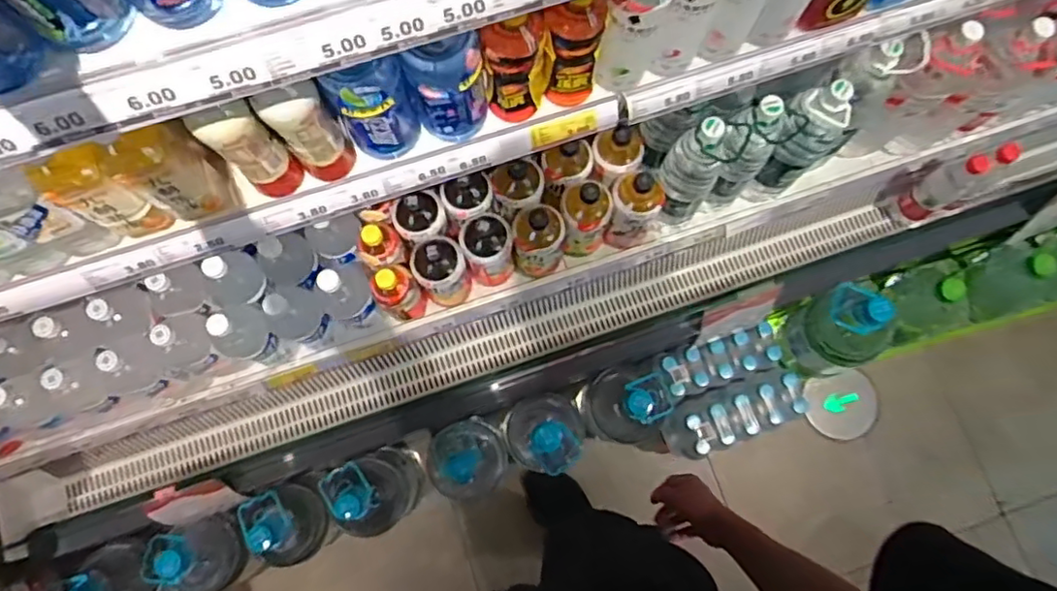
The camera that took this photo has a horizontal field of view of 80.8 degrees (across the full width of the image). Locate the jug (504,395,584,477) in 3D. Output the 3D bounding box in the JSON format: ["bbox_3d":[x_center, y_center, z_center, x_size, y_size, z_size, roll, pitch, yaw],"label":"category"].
[{"bbox_3d":[0.037,0.285,1.308,0.156,0.288,0.152,0,79,0],"label":"jug"}]

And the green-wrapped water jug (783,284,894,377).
[{"bbox_3d":[0.633,0.073,1.270,0.146,0.364,0.161,-17,79,-3],"label":"green-wrapped water jug"}]

